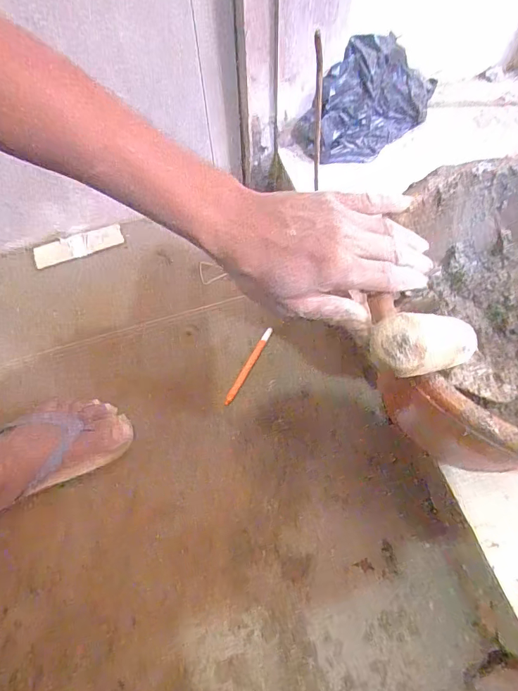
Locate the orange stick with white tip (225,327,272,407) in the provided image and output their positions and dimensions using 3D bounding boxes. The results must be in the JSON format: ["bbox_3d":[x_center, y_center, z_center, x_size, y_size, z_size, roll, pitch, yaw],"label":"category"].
[{"bbox_3d":[-0.014,0.028,0.616,0.012,0.010,0.125,26,66,14],"label":"orange stick with white tip"}]

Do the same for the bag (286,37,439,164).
[{"bbox_3d":[0.178,-0.363,0.647,0.230,0.122,0.099,-29,66,-13],"label":"bag"}]

